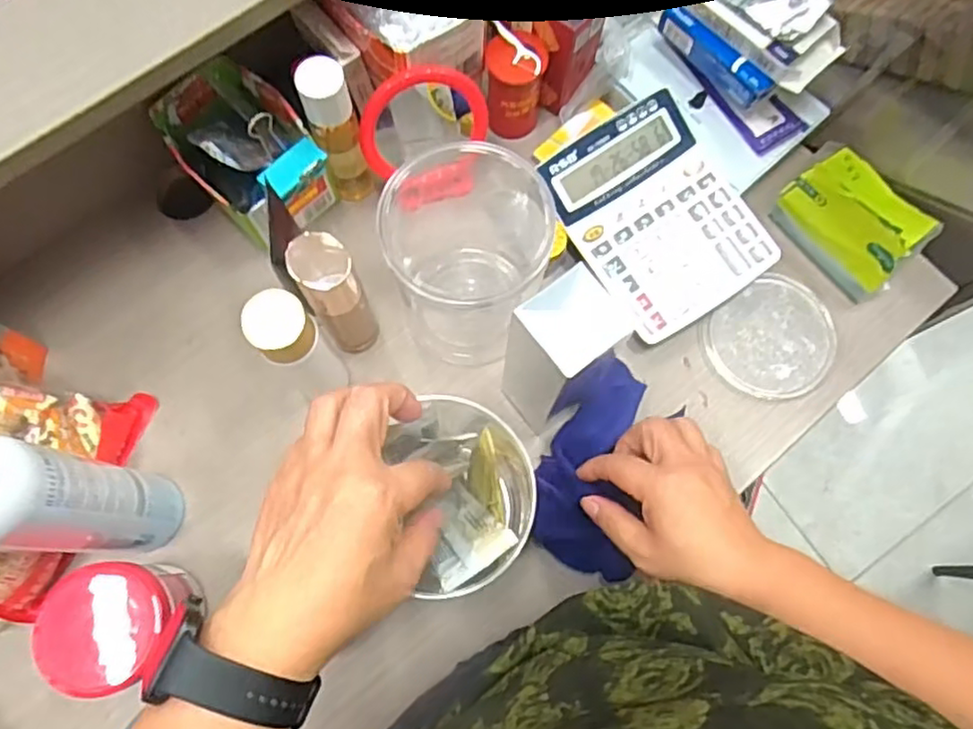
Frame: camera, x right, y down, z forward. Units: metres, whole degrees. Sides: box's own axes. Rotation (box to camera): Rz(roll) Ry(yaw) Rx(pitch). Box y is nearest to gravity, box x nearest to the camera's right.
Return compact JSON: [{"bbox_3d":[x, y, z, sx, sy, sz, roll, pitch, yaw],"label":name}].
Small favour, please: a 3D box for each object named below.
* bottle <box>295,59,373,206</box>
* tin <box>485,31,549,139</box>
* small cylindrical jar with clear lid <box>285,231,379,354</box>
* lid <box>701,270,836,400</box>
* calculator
[{"bbox_3d":[-0.115,-0.175,0.522,0.033,0.142,0.029,-21,76,-8],"label":"bottle"},{"bbox_3d":[0.023,-0.237,0.576,0.050,0.080,0.047,1,74,-2],"label":"tin"},{"bbox_3d":[-0.106,-0.049,0.480,0.036,0.139,0.039,1,74,-2],"label":"small cylindrical jar with clear lid"},{"bbox_3d":[0.241,-0.021,0.561,0.110,0.010,0.096,-34,78,-11],"label":"lid"},{"bbox_3d":[0.142,-0.123,0.554,0.138,0.031,0.173,-30,77,-10],"label":"calculator"}]

